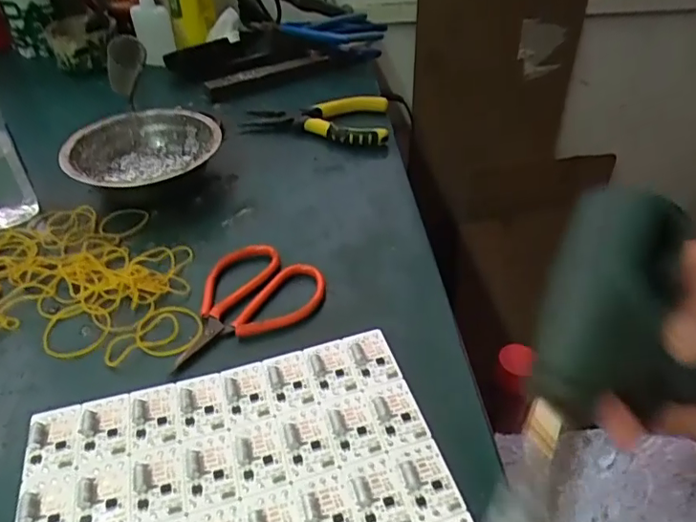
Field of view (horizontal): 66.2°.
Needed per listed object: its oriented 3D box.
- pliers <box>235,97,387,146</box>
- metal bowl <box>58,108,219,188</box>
[{"bbox_3d":[-0.031,-0.134,0.503,0.135,0.029,0.049,2,41,1],"label":"pliers"},{"bbox_3d":[-0.176,-0.088,0.464,0.122,0.042,0.122,1,41,-1],"label":"metal bowl"}]

